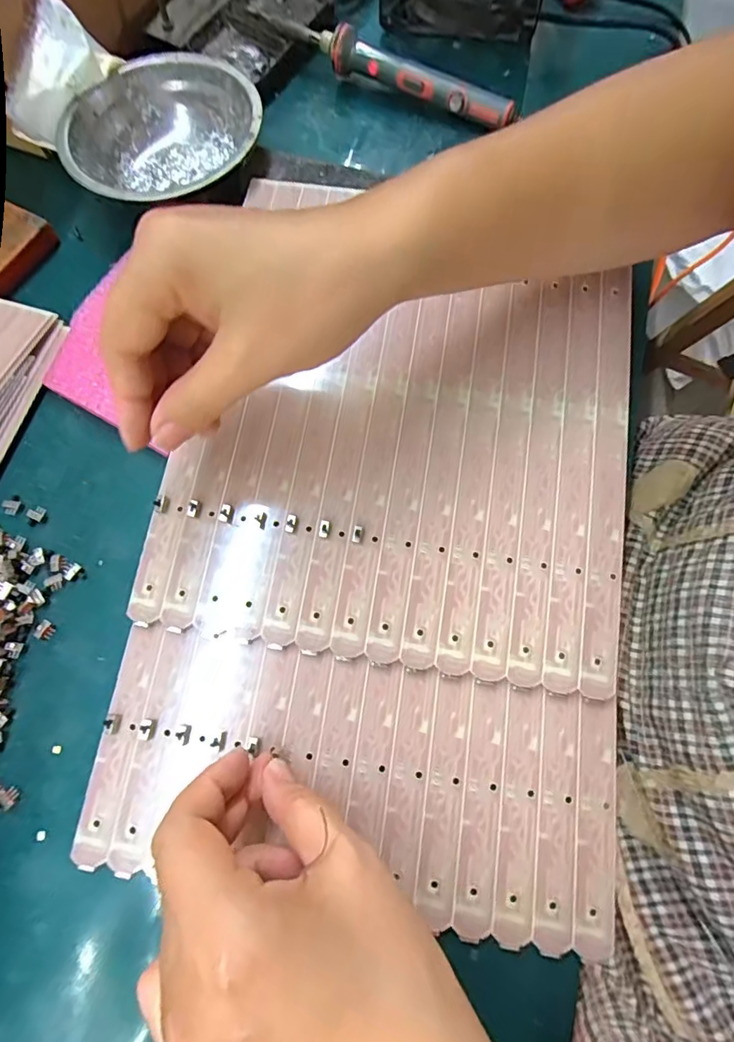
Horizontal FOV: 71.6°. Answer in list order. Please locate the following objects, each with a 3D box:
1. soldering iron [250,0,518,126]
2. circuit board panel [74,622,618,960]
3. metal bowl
[{"bbox_3d":[0.003,-0.328,0.366,0.217,0.030,0.023,31,75,10],"label":"soldering iron"},{"bbox_3d":[-0.006,0.119,0.236,0.236,0.004,0.110,12,75,4],"label":"circuit board panel"},{"bbox_3d":[-0.135,-0.253,0.345,0.124,0.039,0.124,0,72,0],"label":"metal bowl"}]

